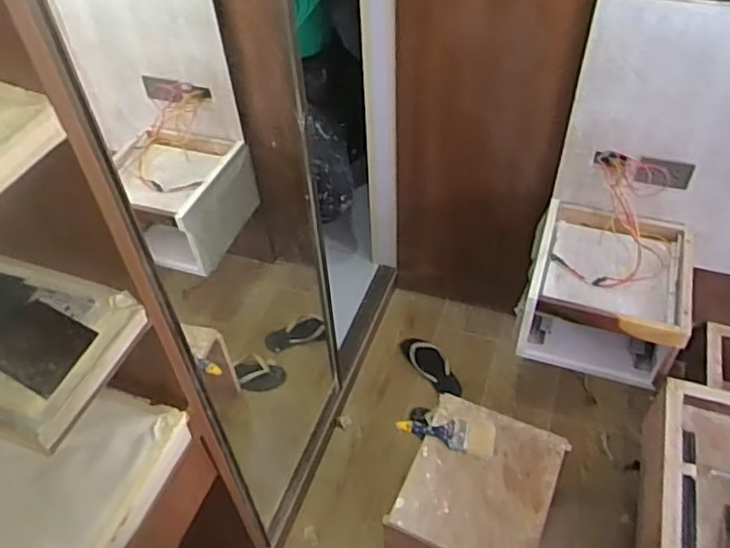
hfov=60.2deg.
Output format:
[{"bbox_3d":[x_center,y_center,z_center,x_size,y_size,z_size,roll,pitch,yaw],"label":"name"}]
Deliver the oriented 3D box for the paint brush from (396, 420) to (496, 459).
[{"bbox_3d":[0.189,0.374,1.485,0.230,0.034,0.093,9,48,11],"label":"paint brush"}]

